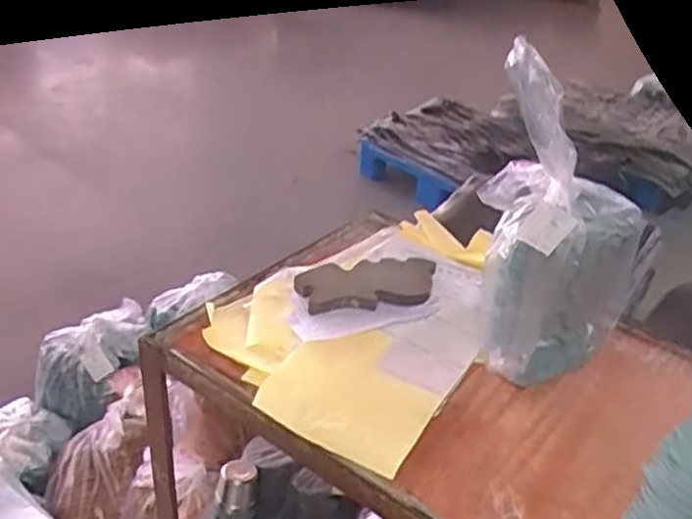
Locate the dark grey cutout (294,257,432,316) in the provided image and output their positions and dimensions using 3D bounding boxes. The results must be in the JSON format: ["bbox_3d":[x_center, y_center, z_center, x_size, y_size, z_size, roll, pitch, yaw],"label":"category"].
[{"bbox_3d":[0.034,0.034,1.057,0.205,0.018,0.097,-3,44,-16],"label":"dark grey cutout"}]

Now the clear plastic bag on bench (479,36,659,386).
[{"bbox_3d":[0.261,-0.040,0.908,0.197,0.363,0.211,14,33,15],"label":"clear plastic bag on bench"}]

